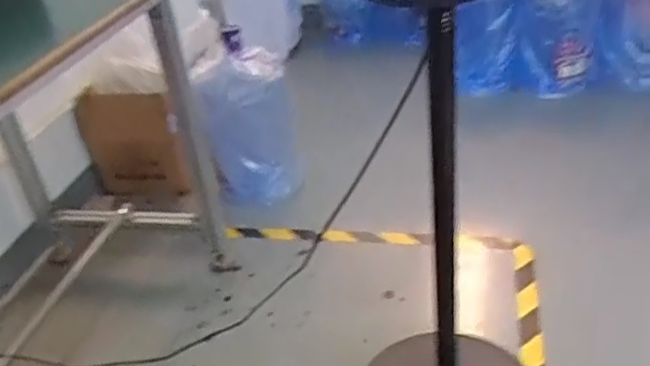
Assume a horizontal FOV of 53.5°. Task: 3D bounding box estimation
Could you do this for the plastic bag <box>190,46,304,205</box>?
[{"bbox_3d":[-0.194,-0.128,1.689,0.229,0.440,0.207,-13,32,-8],"label":"plastic bag"}]

